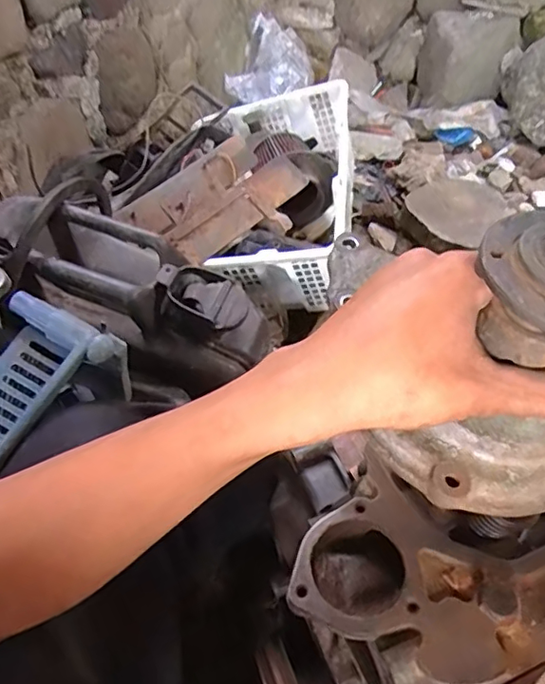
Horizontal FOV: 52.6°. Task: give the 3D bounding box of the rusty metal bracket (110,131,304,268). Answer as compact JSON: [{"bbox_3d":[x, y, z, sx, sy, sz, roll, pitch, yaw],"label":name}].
[{"bbox_3d":[-0.082,-0.223,0.894,0.260,0.027,0.173,-41,88,-11],"label":"rusty metal bracket"}]

